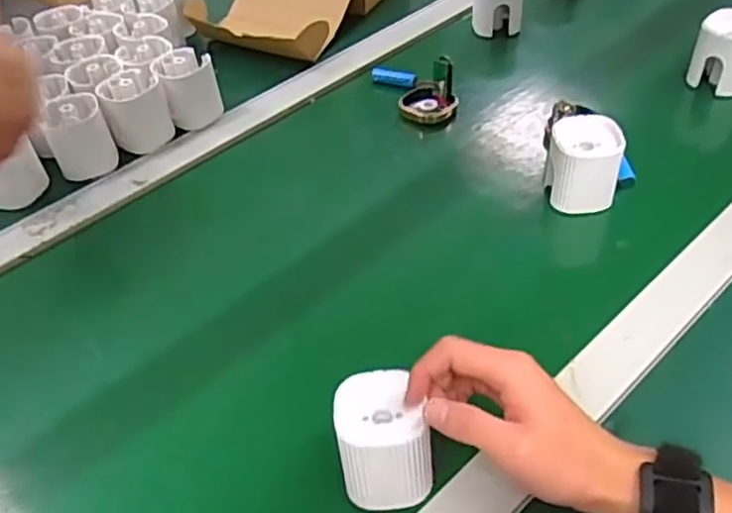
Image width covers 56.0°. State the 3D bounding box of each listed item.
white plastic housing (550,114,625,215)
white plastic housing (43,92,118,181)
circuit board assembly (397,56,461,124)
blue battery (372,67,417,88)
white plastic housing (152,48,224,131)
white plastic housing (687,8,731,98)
[{"bbox_3d":[0.186,-0.076,0.586,0.054,0.066,0.055,7,46,13],"label":"white plastic housing"},{"bbox_3d":[-0.278,-0.118,0.673,0.050,0.067,0.053,-22,46,-15],"label":"white plastic housing"},{"bbox_3d":[0.064,-0.165,0.707,0.058,0.058,0.047,-7,45,0],"label":"circuit board assembly"},{"bbox_3d":[0.031,-0.198,0.755,0.049,0.015,0.017,15,48,20],"label":"blue battery"},{"bbox_3d":[-0.183,-0.174,0.717,0.058,0.066,0.053,-16,45,-10],"label":"white plastic housing"},{"bbox_3d":[0.360,-0.204,0.687,0.060,0.068,0.048,19,50,24],"label":"white plastic housing"}]

